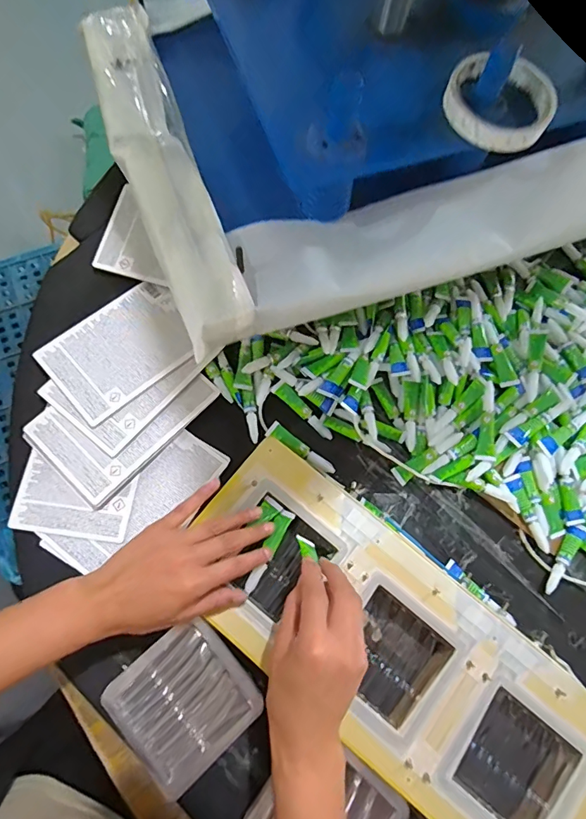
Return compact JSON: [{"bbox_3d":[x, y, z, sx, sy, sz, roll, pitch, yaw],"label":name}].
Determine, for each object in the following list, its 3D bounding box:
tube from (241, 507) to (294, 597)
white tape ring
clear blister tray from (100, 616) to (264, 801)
[{"bbox_3d":[-0.023,0.132,0.439,0.015,0.015,0.082,29,73,5],"label":"tube"},{"bbox_3d":[0.176,-0.261,0.394,0.087,0.020,0.090,1,73,-4],"label":"white tape ring"},{"bbox_3d":[-0.095,0.254,0.409,0.105,0.019,0.104,-40,80,-15],"label":"clear blister tray"}]

